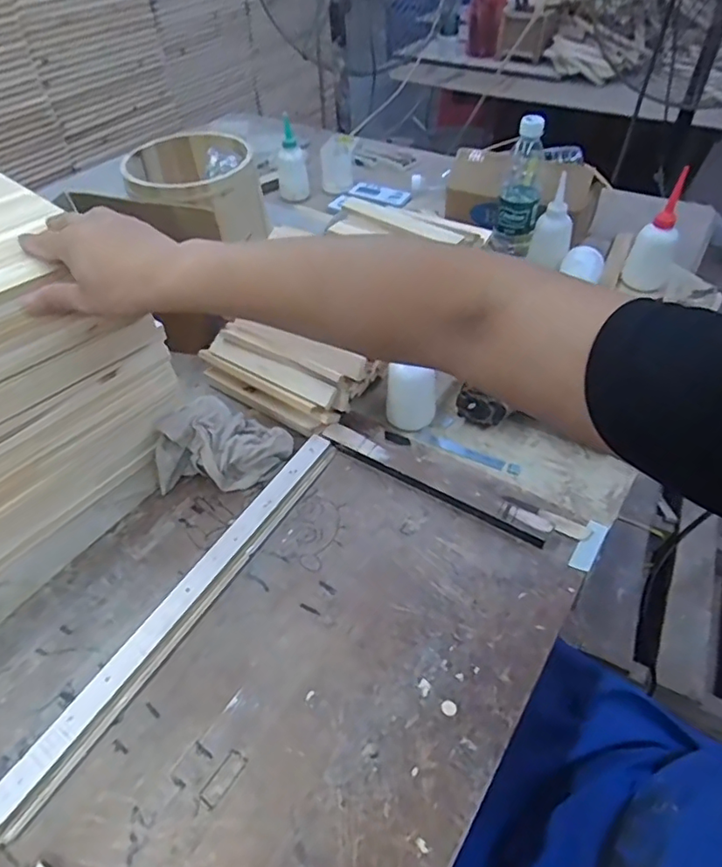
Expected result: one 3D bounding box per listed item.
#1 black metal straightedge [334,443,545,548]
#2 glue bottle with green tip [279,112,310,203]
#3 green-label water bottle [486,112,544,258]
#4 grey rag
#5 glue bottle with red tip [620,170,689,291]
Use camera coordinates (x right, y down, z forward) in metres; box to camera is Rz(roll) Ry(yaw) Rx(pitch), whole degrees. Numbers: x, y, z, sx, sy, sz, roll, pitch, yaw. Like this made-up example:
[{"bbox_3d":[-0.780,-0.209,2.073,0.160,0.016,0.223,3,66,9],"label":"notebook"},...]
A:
[{"bbox_3d":[0.079,0.065,0.622,0.253,0.013,0.008,24,53,23],"label":"black metal straightedge"},{"bbox_3d":[-0.140,-0.553,1.116,0.060,0.140,0.037,-8,47,-3],"label":"glue bottle with green tip"},{"bbox_3d":[0.249,-0.381,0.871,0.065,0.189,0.074,15,50,17],"label":"green-label water bottle"},{"bbox_3d":[-0.161,0.006,0.660,0.150,0.047,0.109,-1,47,2],"label":"grey rag"},{"bbox_3d":[0.448,-0.296,0.839,0.064,0.167,0.060,23,53,23],"label":"glue bottle with red tip"}]

